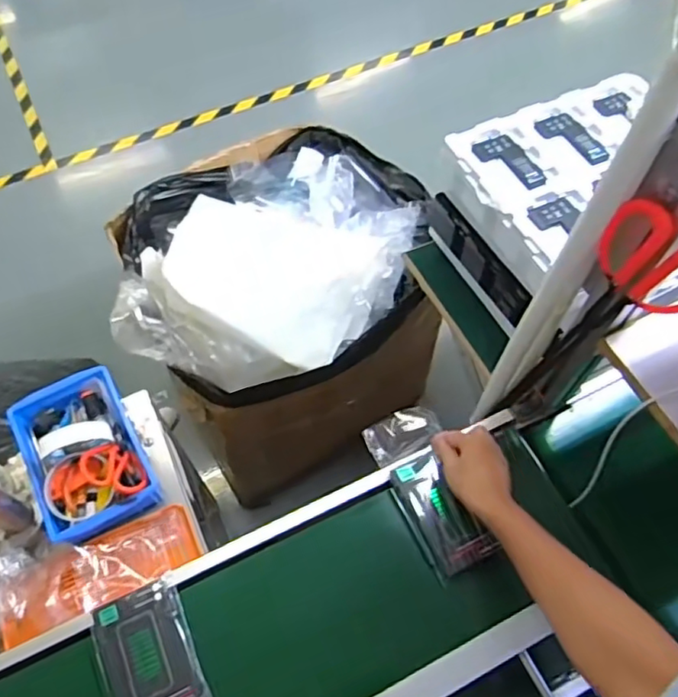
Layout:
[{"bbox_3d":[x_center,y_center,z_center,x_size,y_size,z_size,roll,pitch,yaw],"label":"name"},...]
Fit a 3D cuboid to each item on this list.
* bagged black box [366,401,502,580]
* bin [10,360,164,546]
[{"bbox_3d":[0.106,0.161,0.708,0.081,0.035,0.190,-20,61,-11],"label":"bagged black box"},{"bbox_3d":[-0.335,0.135,0.799,0.138,0.072,0.213,-26,64,-14],"label":"bin"}]

